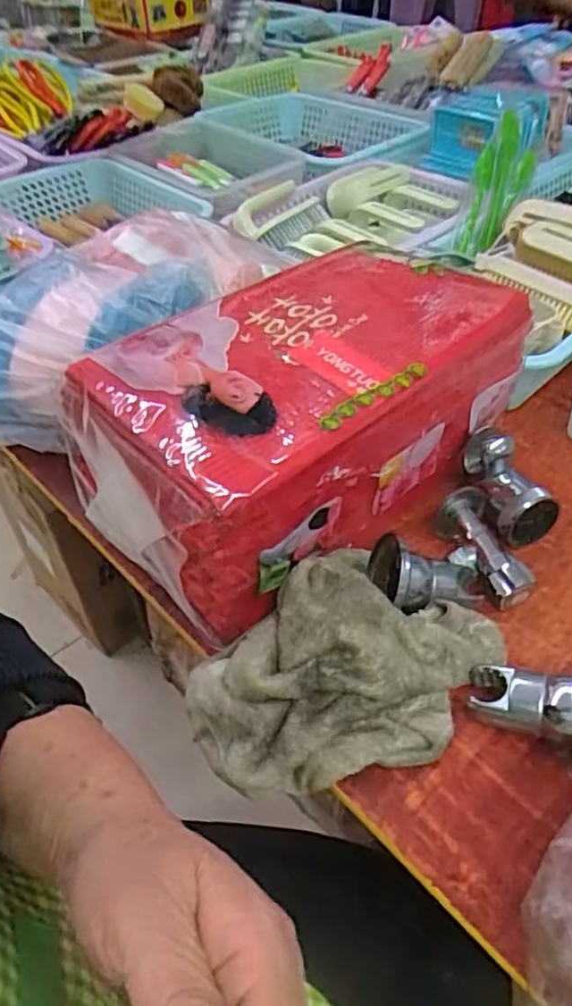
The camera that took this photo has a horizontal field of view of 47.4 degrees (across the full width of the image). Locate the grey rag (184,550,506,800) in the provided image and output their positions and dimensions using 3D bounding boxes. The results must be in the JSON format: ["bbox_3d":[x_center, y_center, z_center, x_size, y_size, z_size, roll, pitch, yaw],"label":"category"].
[{"bbox_3d":[0.037,0.103,0.408,0.129,0.063,0.175,34,55,31],"label":"grey rag"}]

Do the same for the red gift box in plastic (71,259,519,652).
[{"bbox_3d":[0.016,-0.073,0.501,0.325,0.139,0.176,-34,53,-28],"label":"red gift box in plastic"}]

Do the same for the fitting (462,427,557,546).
[{"bbox_3d":[0.174,-0.016,0.509,0.045,0.041,0.094,-17,66,-14],"label":"fitting"}]

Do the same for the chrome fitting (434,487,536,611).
[{"bbox_3d":[0.145,0.033,0.485,0.040,0.039,0.098,-7,45,-4],"label":"chrome fitting"}]

